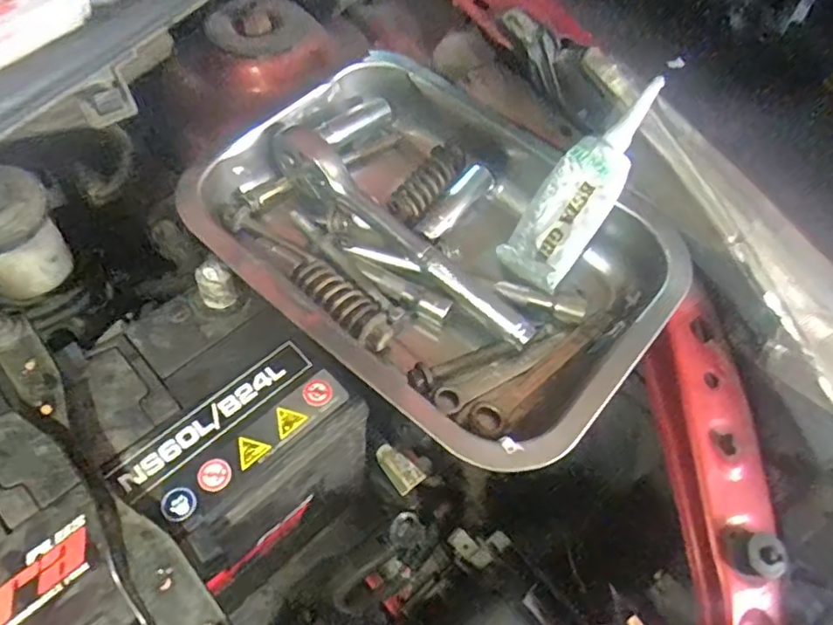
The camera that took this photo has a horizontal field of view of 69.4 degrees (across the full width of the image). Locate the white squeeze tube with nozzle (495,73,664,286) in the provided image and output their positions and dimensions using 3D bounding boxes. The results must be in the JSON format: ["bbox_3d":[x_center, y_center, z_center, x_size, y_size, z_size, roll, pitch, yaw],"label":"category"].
[{"bbox_3d":[0.095,-0.073,0.339,0.041,0.021,0.123,38,101,19],"label":"white squeeze tube with nozzle"}]

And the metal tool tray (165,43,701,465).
[{"bbox_3d":[0.011,-0.043,0.341,0.249,0.039,0.186,37,62,19],"label":"metal tool tray"}]

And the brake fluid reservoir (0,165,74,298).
[{"bbox_3d":[-0.221,-0.043,0.325,0.047,0.058,0.052,39,62,20],"label":"brake fluid reservoir"}]

